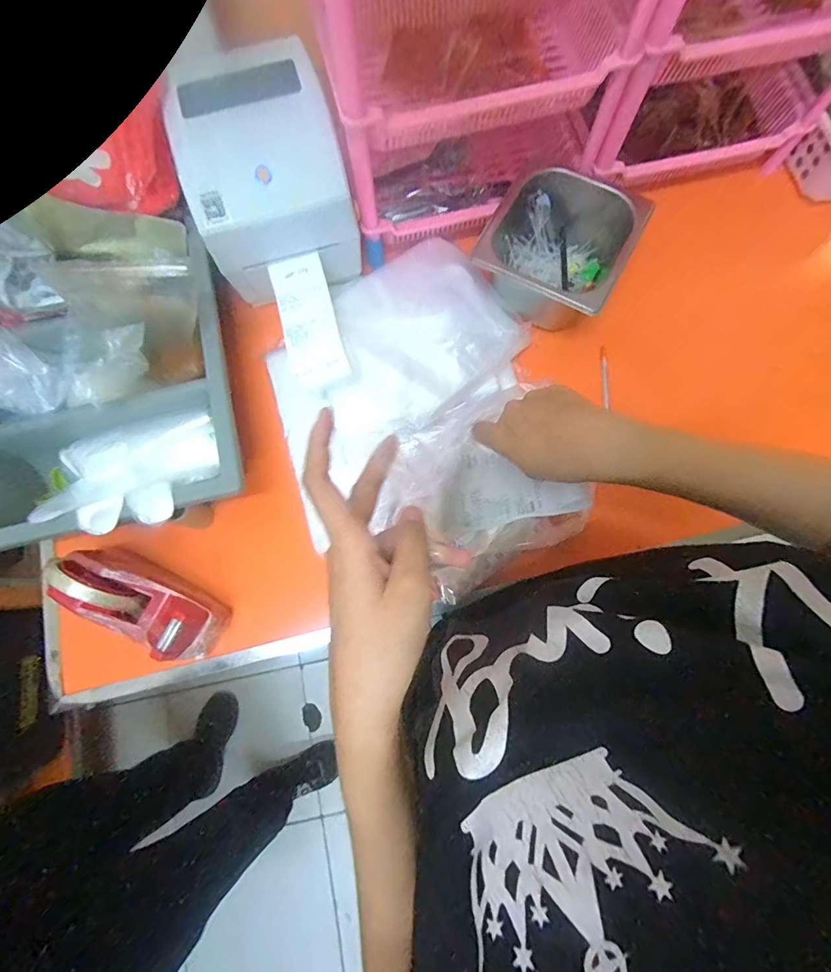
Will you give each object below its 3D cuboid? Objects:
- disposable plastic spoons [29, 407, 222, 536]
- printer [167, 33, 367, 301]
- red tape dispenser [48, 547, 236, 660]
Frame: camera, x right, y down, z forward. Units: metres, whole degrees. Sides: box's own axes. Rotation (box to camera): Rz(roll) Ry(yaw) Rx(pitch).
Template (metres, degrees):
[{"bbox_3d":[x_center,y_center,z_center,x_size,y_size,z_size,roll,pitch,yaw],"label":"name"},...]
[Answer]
[{"bbox_3d":[-0.317,-0.006,0.492,0.215,0.065,0.128,-19,77,-3],"label":"disposable plastic spoons"},{"bbox_3d":[-0.169,-0.349,0.523,0.175,0.144,0.199,-21,77,-4],"label":"printer"},{"bbox_3d":[-0.287,0.118,0.468,0.160,0.100,0.071,27,78,7],"label":"red tape dispenser"}]

